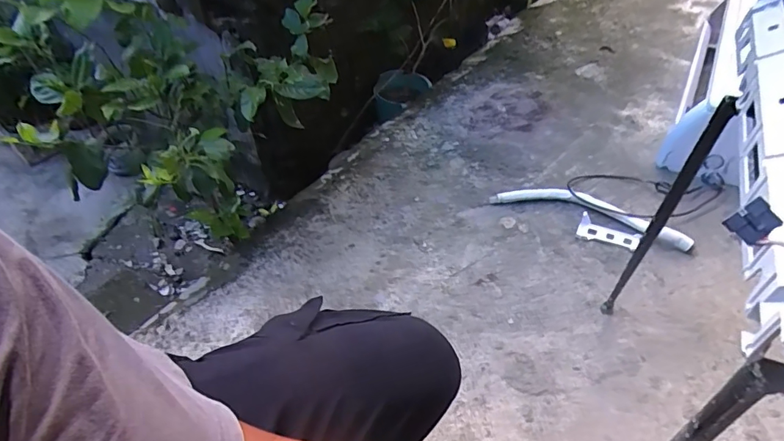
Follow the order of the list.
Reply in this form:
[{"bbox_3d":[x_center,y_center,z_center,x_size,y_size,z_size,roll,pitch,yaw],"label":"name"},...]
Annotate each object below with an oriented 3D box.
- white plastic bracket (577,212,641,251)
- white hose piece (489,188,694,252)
[{"bbox_3d":[0.529,0.029,1.146,0.139,0.019,0.073,18,48,21],"label":"white plastic bracket"},{"bbox_3d":[0.499,-0.026,1.203,0.471,0.033,0.099,17,48,20],"label":"white hose piece"}]

